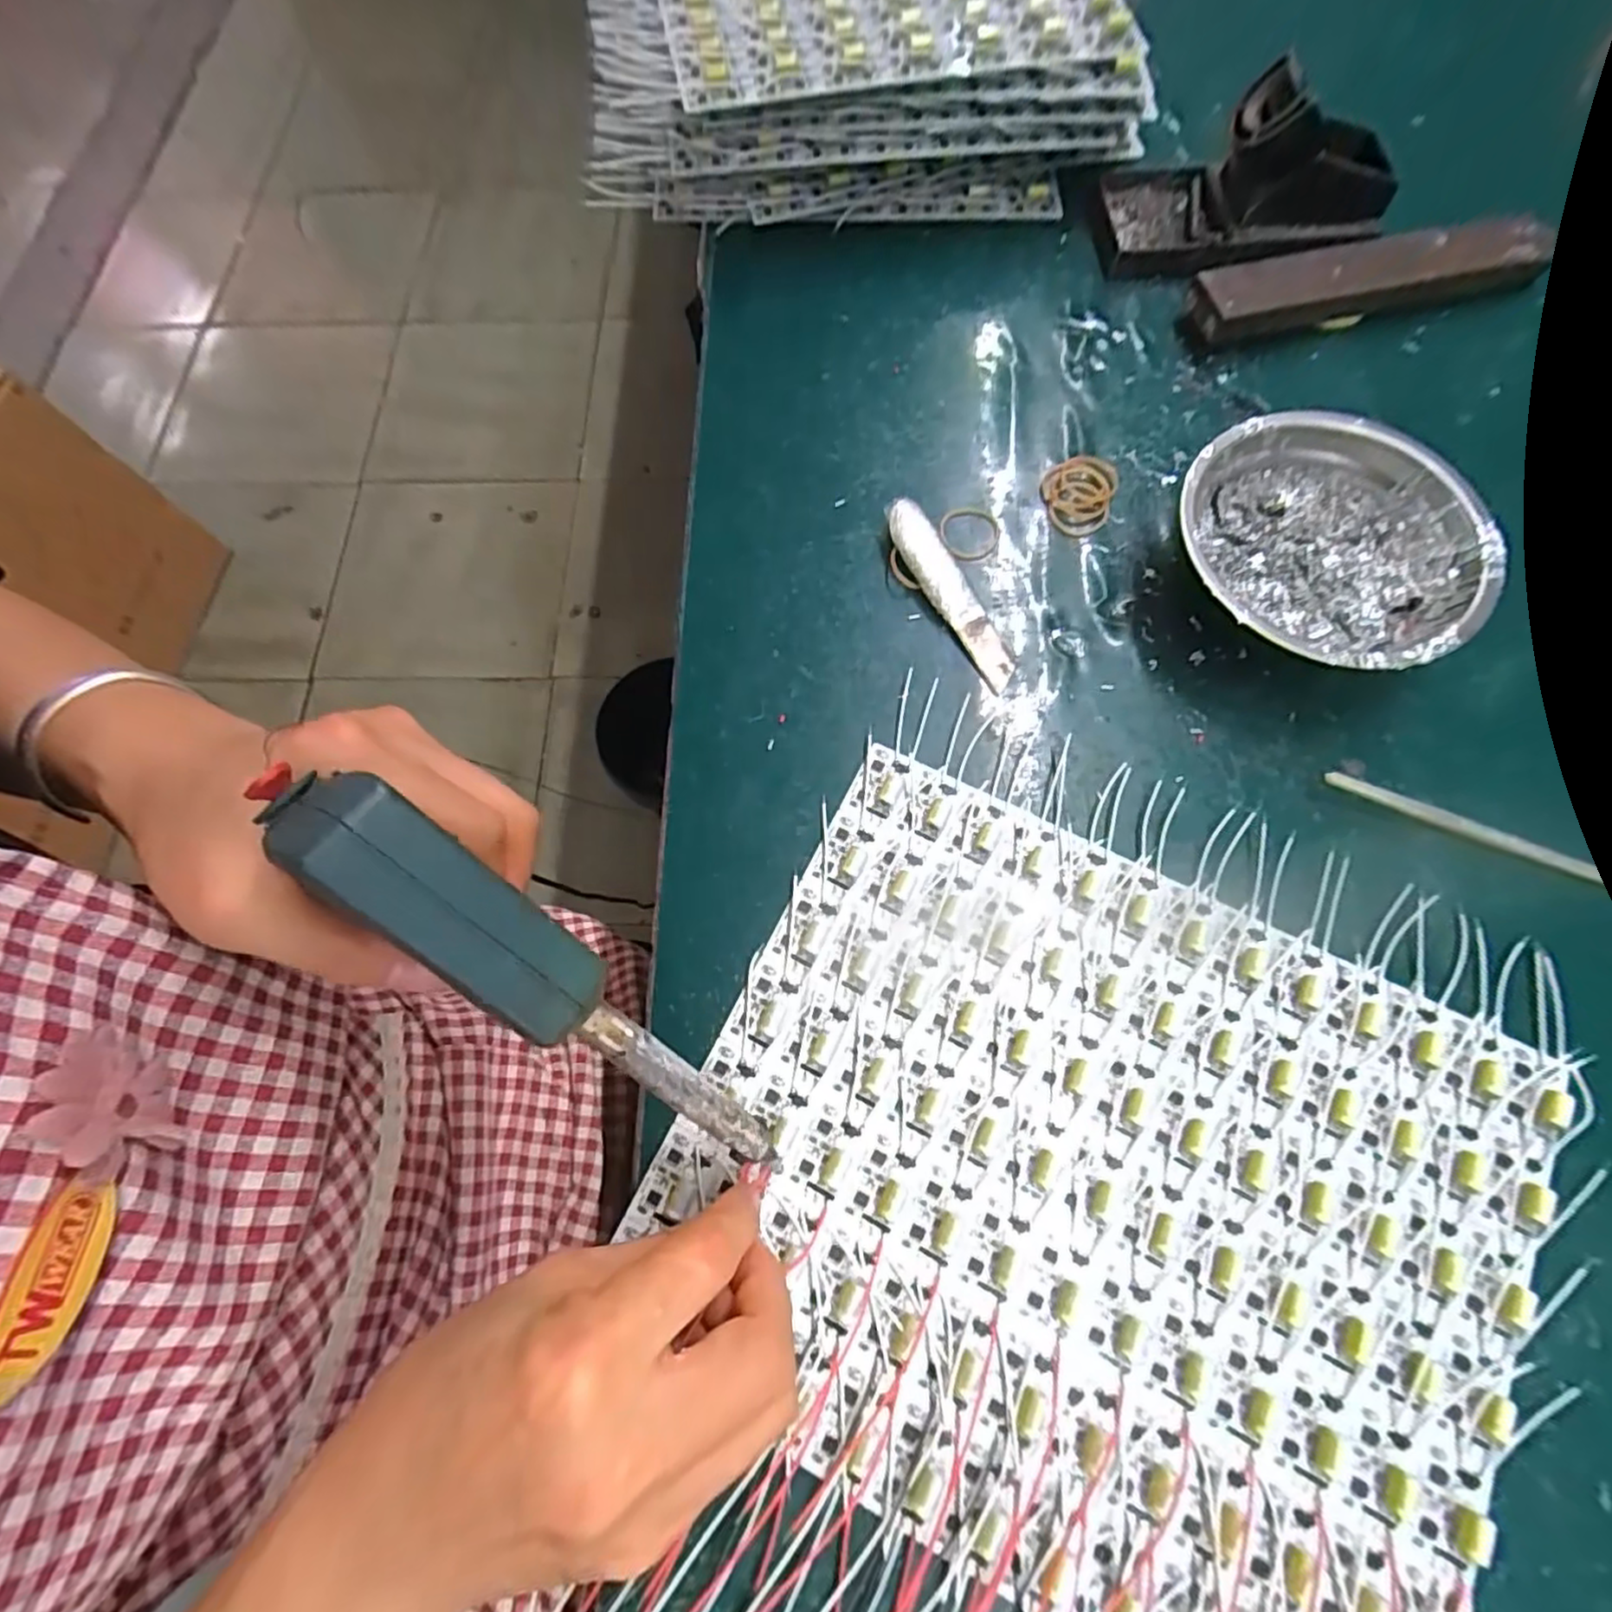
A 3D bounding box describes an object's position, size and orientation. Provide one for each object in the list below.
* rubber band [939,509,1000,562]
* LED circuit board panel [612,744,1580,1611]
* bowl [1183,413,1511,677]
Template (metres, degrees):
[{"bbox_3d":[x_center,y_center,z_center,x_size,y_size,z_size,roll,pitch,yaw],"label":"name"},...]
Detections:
[{"bbox_3d":[0.081,-0.135,0.344,0.029,0.004,0.032,13,72,6],"label":"rubber band"},{"bbox_3d":[0.103,0.136,0.250,0.284,0.010,0.237,25,74,10],"label":"LED circuit board panel"},{"bbox_3d":[0.229,-0.112,0.311,0.125,0.040,0.124,-1,71,2],"label":"bowl"}]

